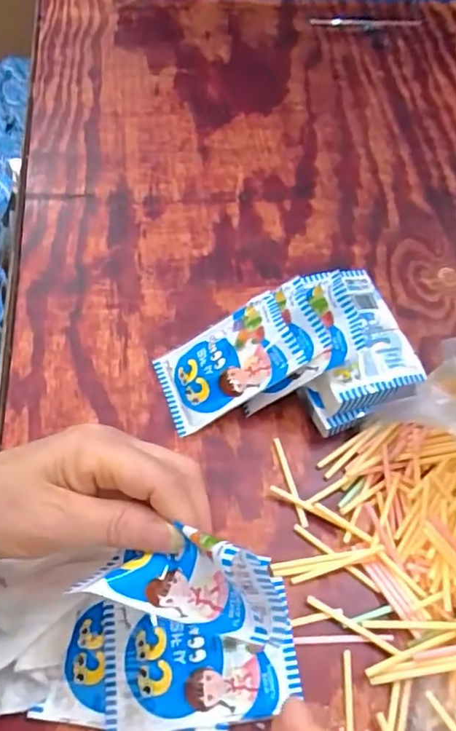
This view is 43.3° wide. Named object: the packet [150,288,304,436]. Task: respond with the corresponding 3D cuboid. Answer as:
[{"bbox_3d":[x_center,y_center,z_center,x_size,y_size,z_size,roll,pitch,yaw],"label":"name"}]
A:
[{"bbox_3d":[-0.003,-0.002,0.406,0.103,0.010,0.063,-32,65,15],"label":"packet"}]

